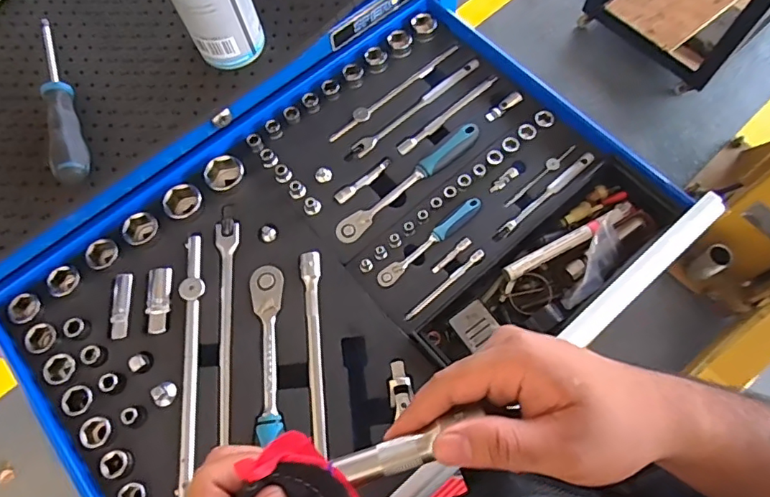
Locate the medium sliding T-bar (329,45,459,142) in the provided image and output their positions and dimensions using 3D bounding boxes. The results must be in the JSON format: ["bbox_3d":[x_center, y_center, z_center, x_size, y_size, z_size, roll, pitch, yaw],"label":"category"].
[{"bbox_3d":[0.011,-0.181,0.597,0.191,0.013,0.019,-42,72,-13],"label":"medium sliding T-bar"}]

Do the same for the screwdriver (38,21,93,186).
[{"bbox_3d":[-0.316,-0.148,0.495,0.030,0.027,0.213,-25,69,-7],"label":"screwdriver"}]

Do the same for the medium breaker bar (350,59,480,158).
[{"bbox_3d":[0.037,-0.162,0.586,0.180,0.008,0.017,-40,71,-13],"label":"medium breaker bar"}]

